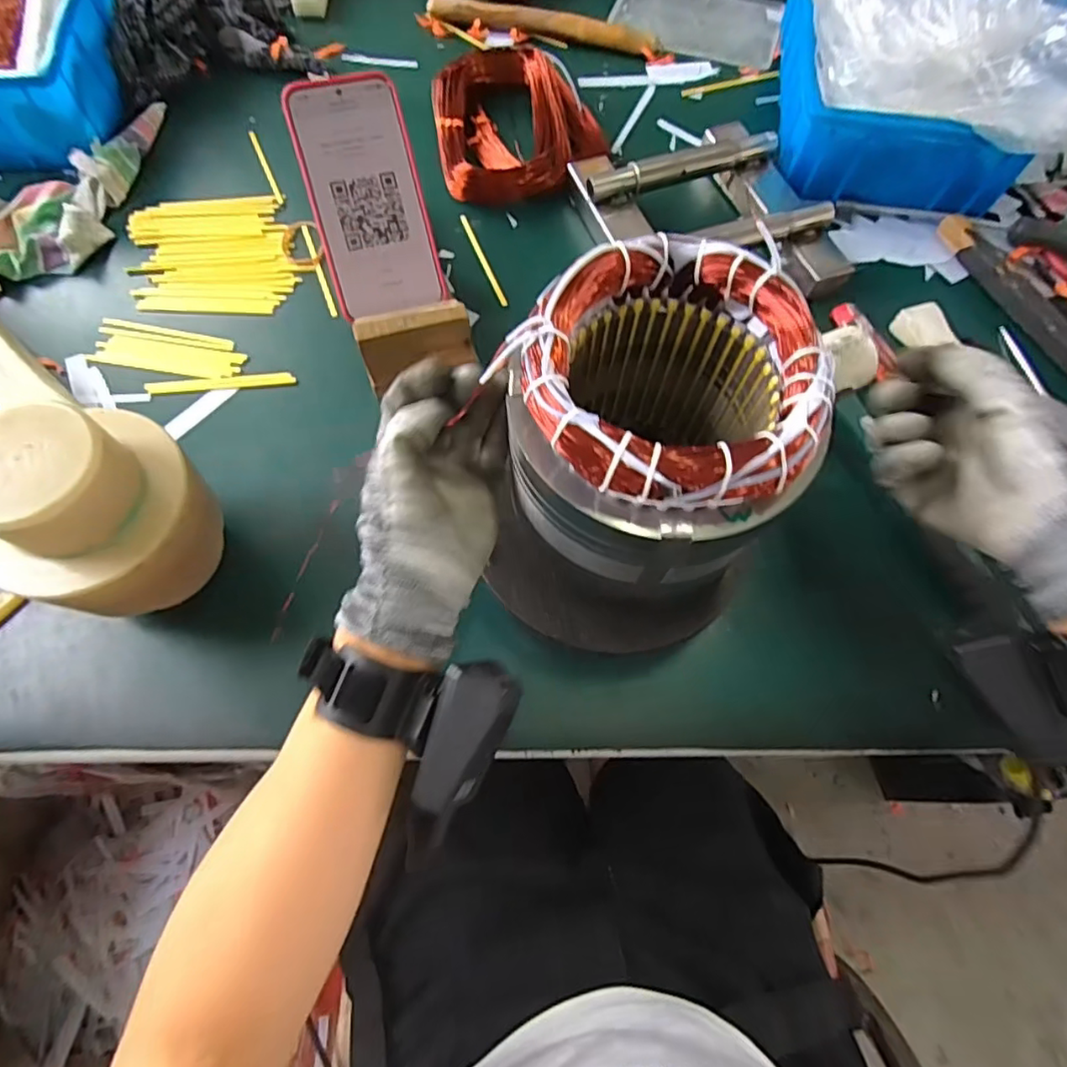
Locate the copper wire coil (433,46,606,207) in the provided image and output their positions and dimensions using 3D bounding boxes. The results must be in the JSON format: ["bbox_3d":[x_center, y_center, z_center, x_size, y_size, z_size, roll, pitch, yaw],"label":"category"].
[{"bbox_3d":[-0.016,-0.390,0.552,0.155,0.040,0.148,1,67,-1],"label":"copper wire coil"}]

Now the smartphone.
[{"bbox_3d":[-0.124,-0.250,0.437,0.081,0.007,0.163,-15,101,-7],"label":"smartphone"}]

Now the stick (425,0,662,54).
[{"bbox_3d":[0.010,-0.543,0.623,0.250,0.020,0.025,13,67,4],"label":"stick"}]

